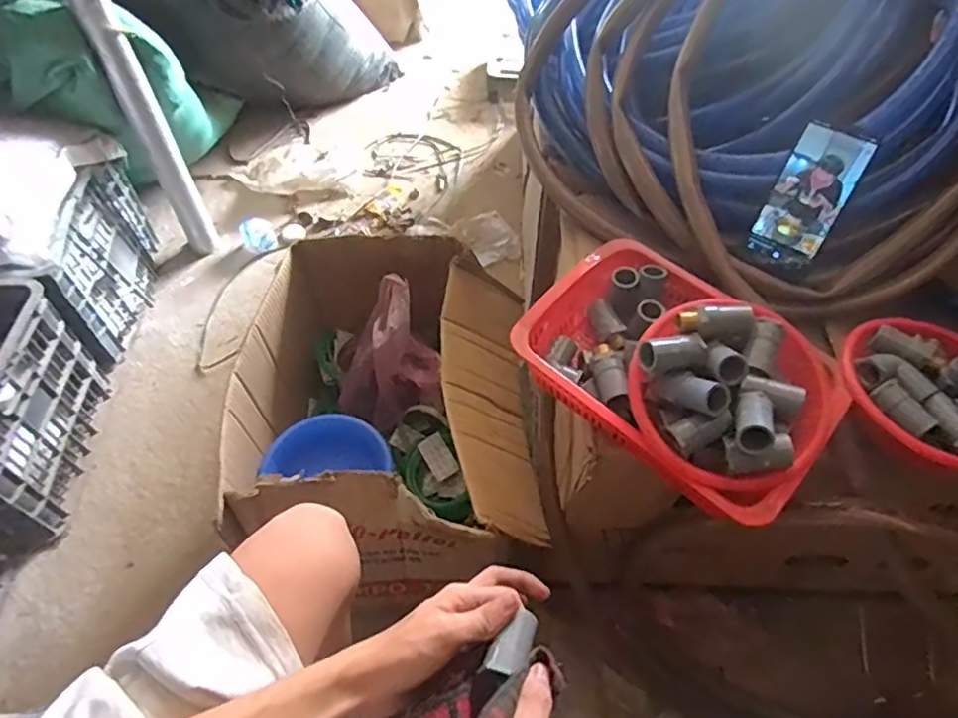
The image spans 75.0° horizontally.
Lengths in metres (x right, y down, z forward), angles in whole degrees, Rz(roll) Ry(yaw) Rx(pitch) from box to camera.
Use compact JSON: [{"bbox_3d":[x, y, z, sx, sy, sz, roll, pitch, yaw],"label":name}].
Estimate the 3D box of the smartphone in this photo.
[{"bbox_3d":[0.346,-0.166,0.664,0.072,0.156,0.013,31,18,19],"label":"smartphone"}]

